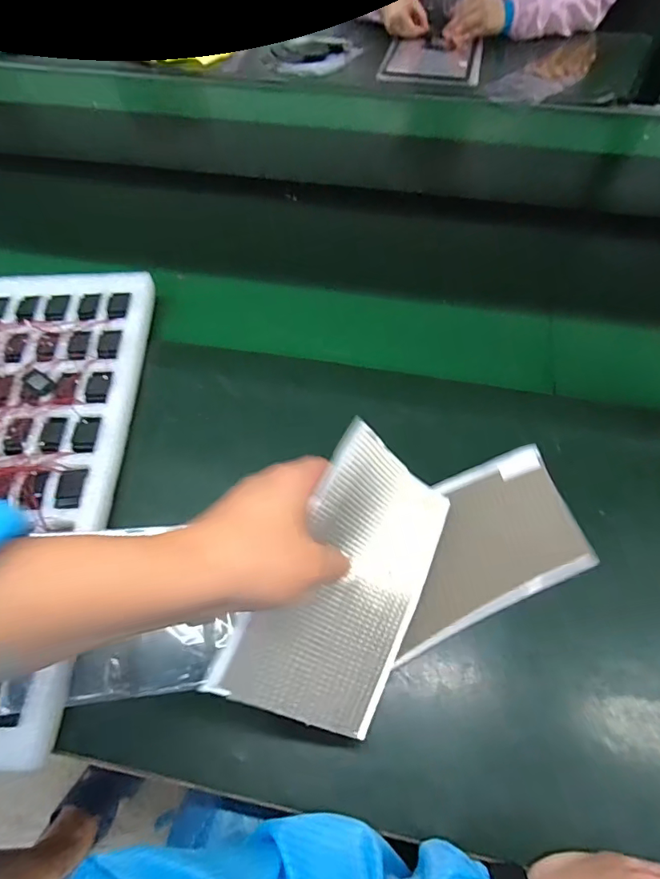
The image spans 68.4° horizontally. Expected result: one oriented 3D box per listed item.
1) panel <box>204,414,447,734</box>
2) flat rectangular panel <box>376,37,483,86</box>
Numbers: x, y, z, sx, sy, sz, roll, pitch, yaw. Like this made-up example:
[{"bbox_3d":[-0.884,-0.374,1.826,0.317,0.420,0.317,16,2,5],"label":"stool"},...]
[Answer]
[{"bbox_3d":[0.014,0.093,0.317,0.120,0.019,0.173,36,74,-29],"label":"panel"},{"bbox_3d":[0.202,-0.751,0.962,0.188,0.010,0.205,9,57,10],"label":"flat rectangular panel"}]

